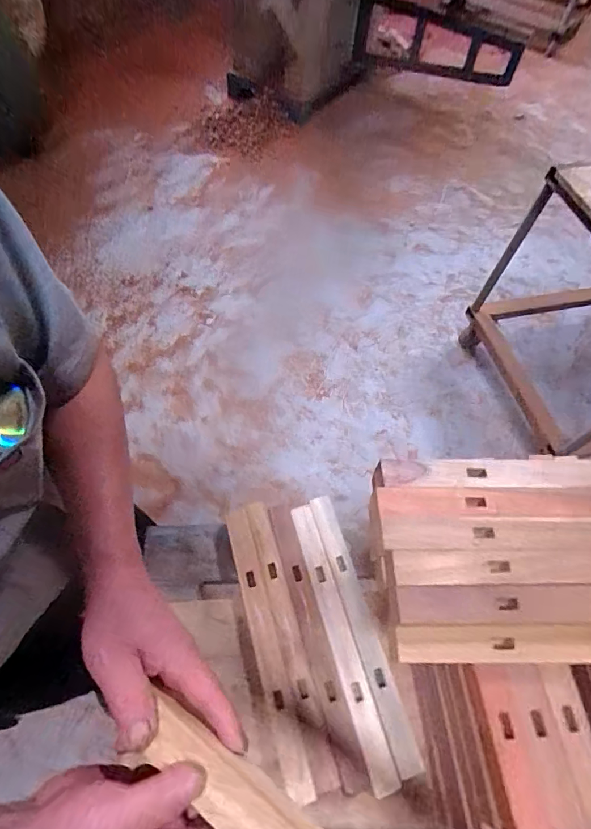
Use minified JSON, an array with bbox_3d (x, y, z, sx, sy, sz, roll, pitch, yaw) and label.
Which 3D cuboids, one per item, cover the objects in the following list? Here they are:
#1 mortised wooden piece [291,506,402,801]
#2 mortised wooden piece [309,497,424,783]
[{"bbox_3d":[0.053,0.271,0.542,0.029,0.029,0.323,-13,61,-11],"label":"mortised wooden piece"},{"bbox_3d":[0.081,0.262,0.554,0.030,0.036,0.324,-13,61,-12],"label":"mortised wooden piece"}]

